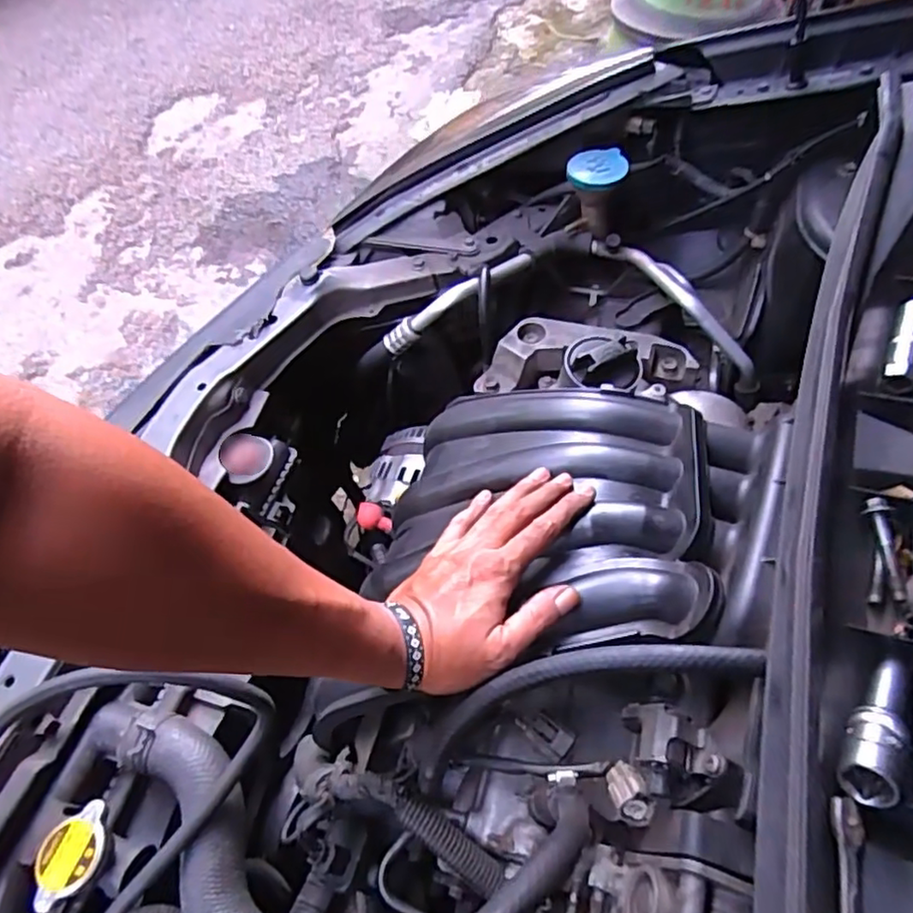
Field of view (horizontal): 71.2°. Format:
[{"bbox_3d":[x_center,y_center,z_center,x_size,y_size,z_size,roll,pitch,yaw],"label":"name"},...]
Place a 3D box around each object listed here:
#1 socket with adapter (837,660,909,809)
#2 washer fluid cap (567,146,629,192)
[{"bbox_3d":[0.177,0.109,0.266,0.021,0.017,0.070,30,48,21],"label":"socket with adapter"},{"bbox_3d":[0.144,-0.293,0.651,0.060,0.016,0.062,-2,57,3],"label":"washer fluid cap"}]

